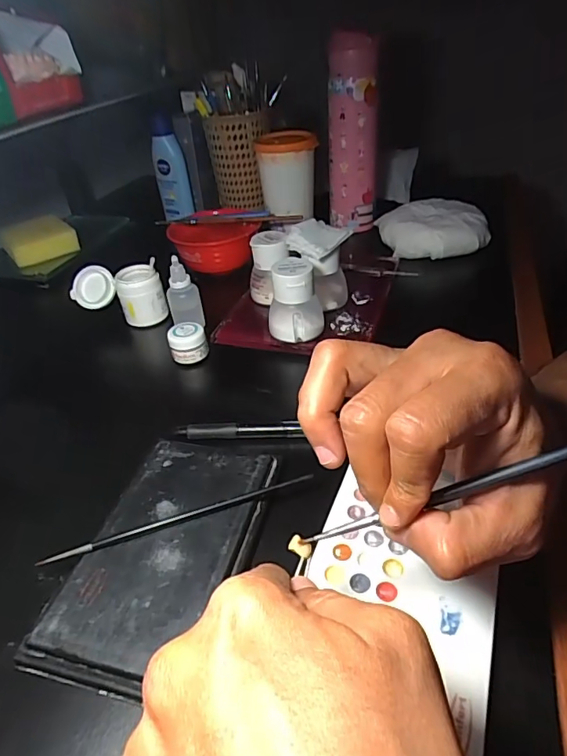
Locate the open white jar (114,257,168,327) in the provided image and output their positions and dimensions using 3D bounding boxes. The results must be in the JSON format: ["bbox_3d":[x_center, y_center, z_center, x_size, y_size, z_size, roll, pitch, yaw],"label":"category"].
[{"bbox_3d":[-0.146,-0.087,0.500,0.044,0.055,0.036,-15,39,-14],"label":"open white jar"}]

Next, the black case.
[{"bbox_3d":[-0.068,0.096,0.280,0.086,0.011,0.150,8,39,15],"label":"black case"}]

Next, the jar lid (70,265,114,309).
[{"bbox_3d":[-0.192,-0.092,0.494,0.042,0.043,0.004,26,9,0],"label":"jar lid"}]

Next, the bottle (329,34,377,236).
[{"bbox_3d":[0.087,-0.302,0.614,0.060,0.211,0.060,-1,38,4],"label":"bottle"}]

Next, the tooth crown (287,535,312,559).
[{"bbox_3d":[0.007,0.074,0.213,0.010,0.005,0.006,16,42,24],"label":"tooth crown"}]

